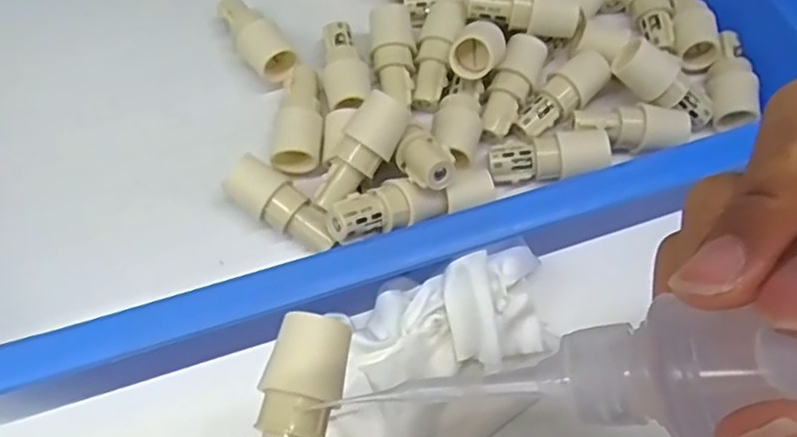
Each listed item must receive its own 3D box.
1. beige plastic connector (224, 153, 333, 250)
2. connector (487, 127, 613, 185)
[{"bbox_3d":[-0.051,-0.003,0.278,0.053,0.021,0.022,39,68,15],"label":"beige plastic connector"},{"bbox_3d":[0.069,-0.029,0.292,0.054,0.014,0.022,-9,64,9],"label":"connector"}]

